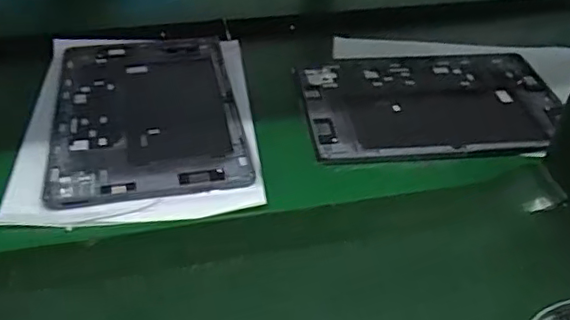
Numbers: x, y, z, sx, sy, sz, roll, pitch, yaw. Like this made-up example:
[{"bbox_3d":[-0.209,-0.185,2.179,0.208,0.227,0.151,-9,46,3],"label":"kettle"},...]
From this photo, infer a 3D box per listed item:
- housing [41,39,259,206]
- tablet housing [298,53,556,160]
[{"bbox_3d":[-0.132,-0.051,0.559,0.164,0.005,0.263,-7,39,-11],"label":"housing"},{"bbox_3d":[0.143,-0.060,0.578,0.250,0.007,0.179,-3,38,-6],"label":"tablet housing"}]

